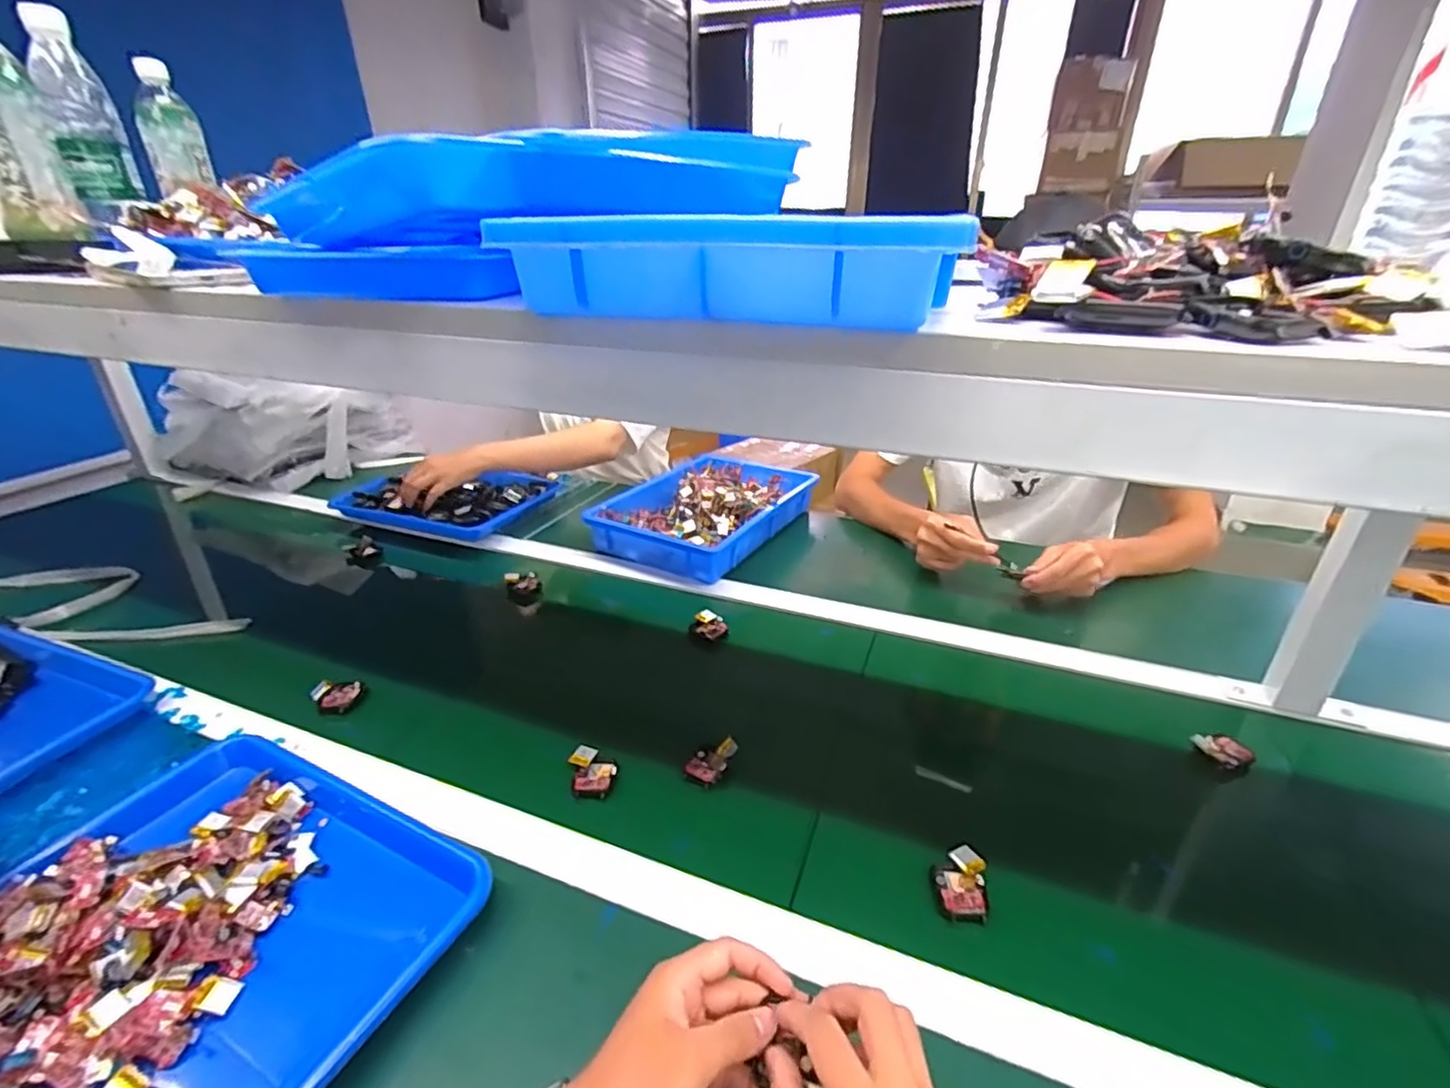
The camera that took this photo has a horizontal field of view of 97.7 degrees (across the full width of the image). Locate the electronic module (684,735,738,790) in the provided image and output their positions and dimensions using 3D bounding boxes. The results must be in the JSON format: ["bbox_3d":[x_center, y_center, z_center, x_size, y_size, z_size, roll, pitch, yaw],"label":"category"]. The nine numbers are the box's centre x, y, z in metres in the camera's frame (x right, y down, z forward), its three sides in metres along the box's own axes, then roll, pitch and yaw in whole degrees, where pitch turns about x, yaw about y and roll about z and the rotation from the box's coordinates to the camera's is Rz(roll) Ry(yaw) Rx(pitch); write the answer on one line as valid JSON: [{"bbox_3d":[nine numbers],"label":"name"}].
[{"bbox_3d":[-0.014,0.204,0.597,0.036,0.026,0.048,11,29,21],"label":"electronic module"}]

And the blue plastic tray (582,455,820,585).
[{"bbox_3d":[-0.025,-0.060,1.065,0.242,0.064,0.371,16,31,29],"label":"blue plastic tray"}]

